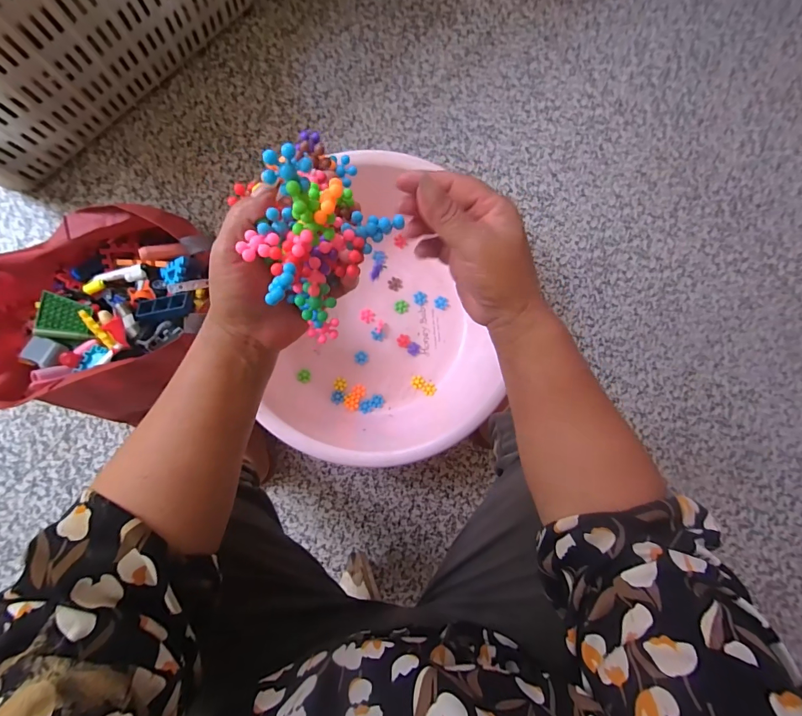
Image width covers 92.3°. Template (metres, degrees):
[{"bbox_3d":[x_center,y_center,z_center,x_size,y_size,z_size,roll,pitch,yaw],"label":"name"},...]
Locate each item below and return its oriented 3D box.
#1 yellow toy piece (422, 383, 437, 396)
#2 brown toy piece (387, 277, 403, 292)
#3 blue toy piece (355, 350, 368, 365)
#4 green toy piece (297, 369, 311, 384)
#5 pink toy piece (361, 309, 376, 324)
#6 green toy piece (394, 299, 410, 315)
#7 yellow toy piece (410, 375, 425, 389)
[{"bbox_3d":[0.056,0.062,0.759,0.025,0.004,0.027,0,87,-8],"label":"yellow toy piece"},{"bbox_3d":[-0.011,-0.147,0.767,0.027,0.004,0.029,0,87,-8],"label":"brown toy piece"},{"bbox_3d":[-0.077,0.000,0.749,0.027,0.004,0.025,0,87,-8],"label":"blue toy piece"},{"bbox_3d":[-0.184,0.034,0.732,0.025,0.004,0.026,0,87,-8],"label":"green toy piece"},{"bbox_3d":[-0.065,-0.081,0.751,0.028,0.004,0.024,32,83,-5],"label":"pink toy piece"},{"bbox_3d":[0.002,-0.102,0.764,0.031,0.004,0.027,-22,90,-8],"label":"green toy piece"},{"bbox_3d":[0.033,0.047,0.758,0.027,0.004,0.025,-10,88,-8],"label":"yellow toy piece"}]

